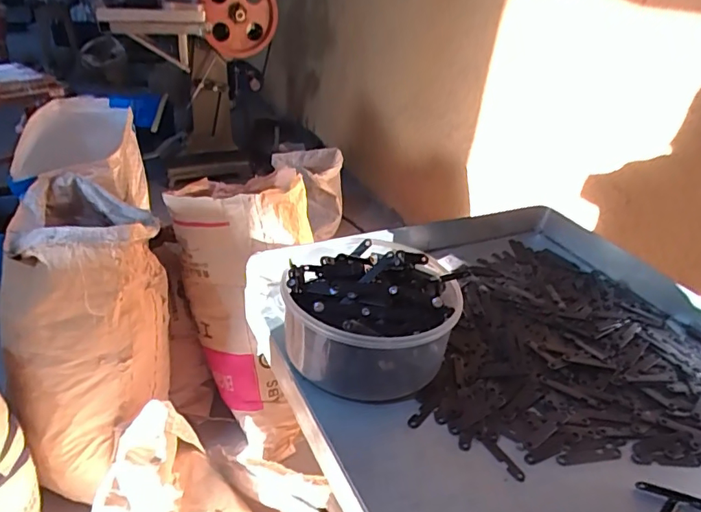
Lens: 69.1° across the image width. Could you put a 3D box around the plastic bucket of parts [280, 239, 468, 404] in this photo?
[{"bbox_3d":[0.019,0.047,0.436,0.139,0.073,0.163,17,33,18],"label":"plastic bucket of parts"}]

